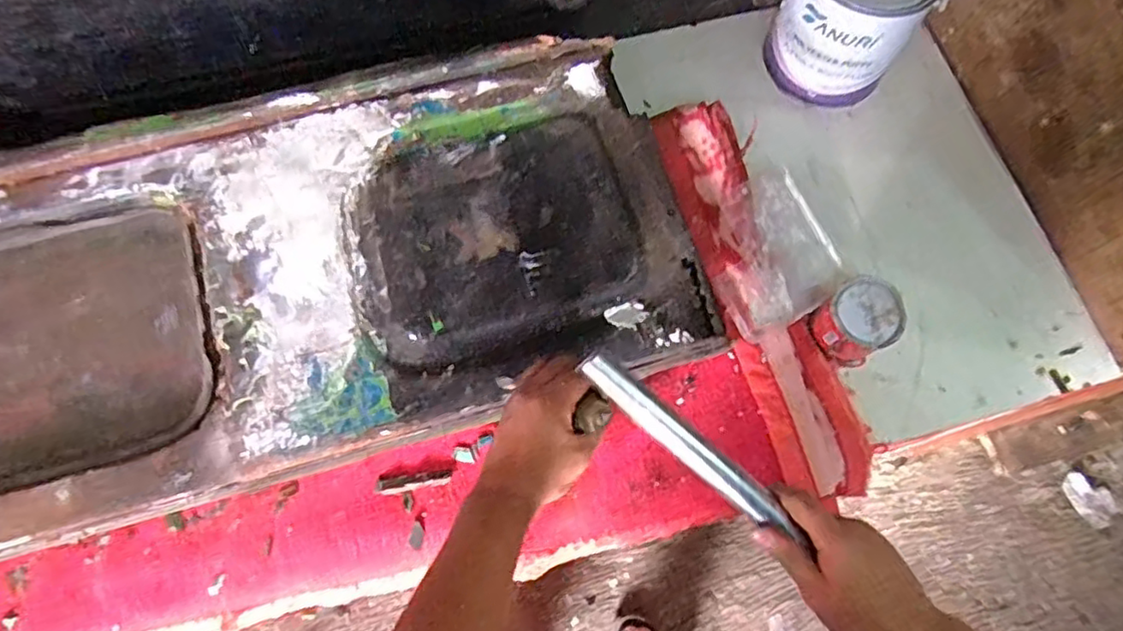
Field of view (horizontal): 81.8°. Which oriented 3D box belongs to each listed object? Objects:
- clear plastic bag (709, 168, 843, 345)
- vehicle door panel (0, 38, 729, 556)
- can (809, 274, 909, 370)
[{"bbox_3d":[0.225,-0.072,0.703,0.161,0.032,0.156,-30,72,-12],"label":"clear plastic bag"},{"bbox_3d":[-0.364,-0.015,0.614,0.973,0.050,0.372,-15,70,-7],"label":"vehicle door panel"},{"bbox_3d":[0.302,0.005,0.660,0.073,0.060,0.073,-37,74,-14],"label":"can"}]

